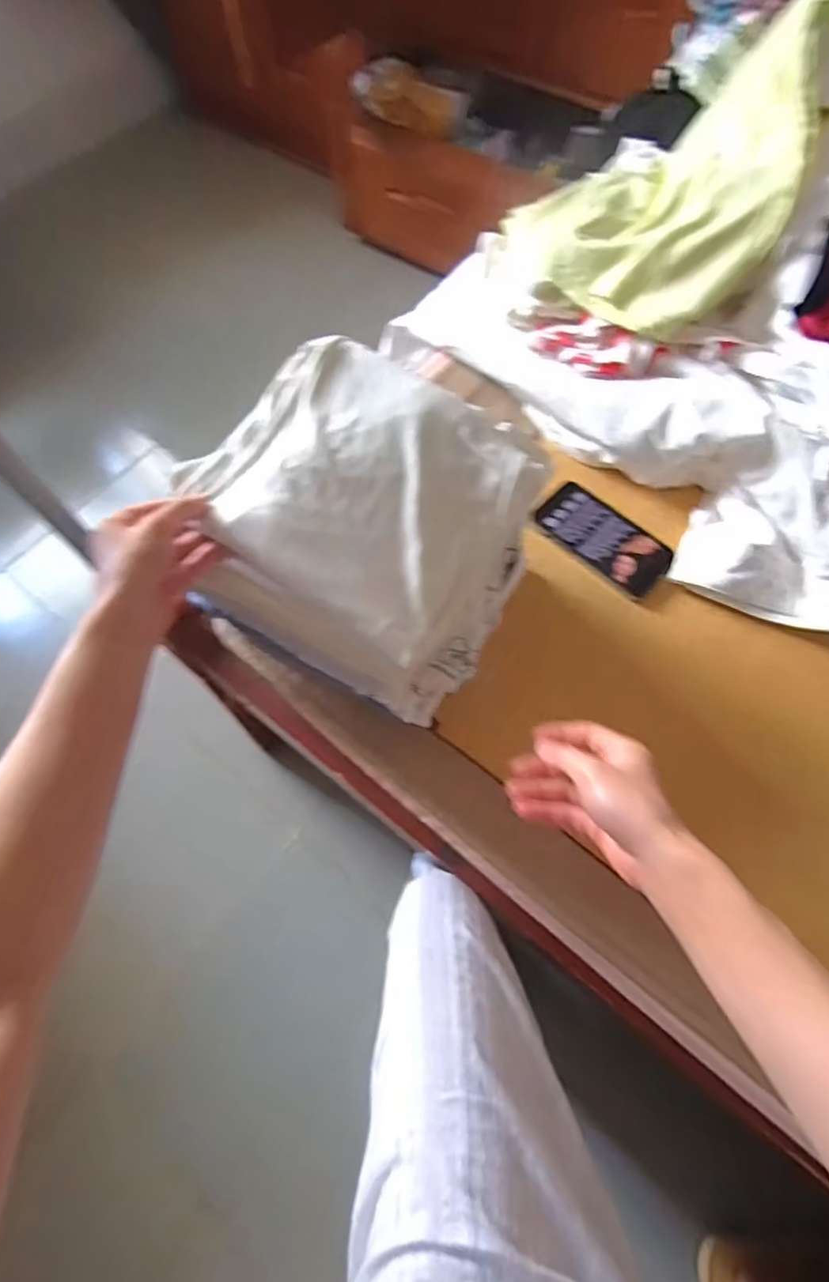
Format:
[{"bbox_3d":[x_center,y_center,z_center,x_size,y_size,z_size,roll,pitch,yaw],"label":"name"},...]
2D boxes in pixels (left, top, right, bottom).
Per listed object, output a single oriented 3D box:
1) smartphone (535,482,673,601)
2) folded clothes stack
[{"bbox_3d":[0.199,-0.109,0.661,0.142,0.012,0.080,39,71,18],"label":"smartphone"},{"bbox_3d":[-0.041,-0.084,0.529,0.228,0.188,0.211,27,68,13],"label":"folded clothes stack"}]

